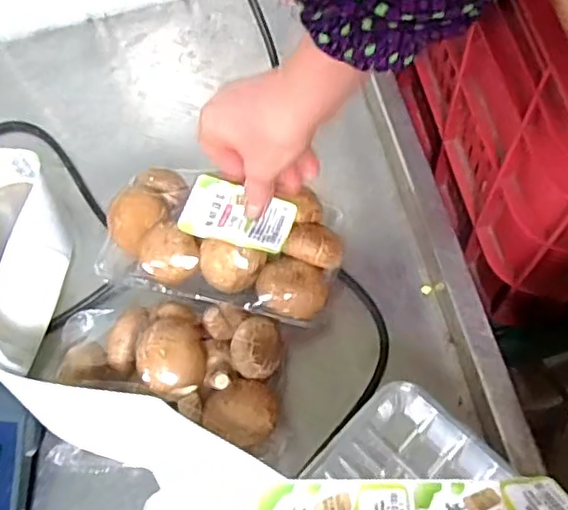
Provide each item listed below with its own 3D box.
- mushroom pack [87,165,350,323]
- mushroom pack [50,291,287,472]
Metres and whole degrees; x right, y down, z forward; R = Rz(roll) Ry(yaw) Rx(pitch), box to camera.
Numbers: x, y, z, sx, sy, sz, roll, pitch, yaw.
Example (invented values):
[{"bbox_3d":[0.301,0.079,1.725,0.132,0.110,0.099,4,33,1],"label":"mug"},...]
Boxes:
[{"bbox_3d":[-0.050,-0.013,0.487,0.183,0.049,0.101,10,65,9],"label":"mushroom pack"},{"bbox_3d":[-0.079,0.072,0.466,0.189,0.052,0.091,18,67,12],"label":"mushroom pack"}]

